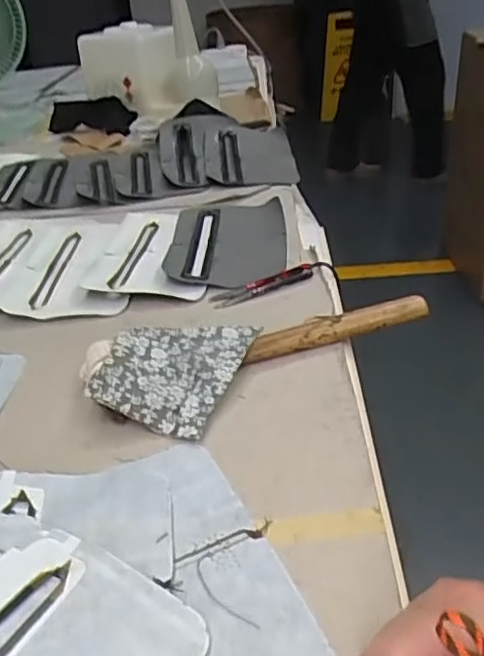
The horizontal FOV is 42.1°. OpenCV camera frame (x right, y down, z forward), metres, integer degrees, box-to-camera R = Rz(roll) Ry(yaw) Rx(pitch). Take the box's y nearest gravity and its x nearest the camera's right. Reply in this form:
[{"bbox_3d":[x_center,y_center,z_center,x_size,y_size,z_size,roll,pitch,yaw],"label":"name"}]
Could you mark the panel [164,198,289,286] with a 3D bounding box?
[{"bbox_3d":[-0.016,-0.104,0.709,0.129,0.010,0.208,-1,33,5],"label":"panel"}]

